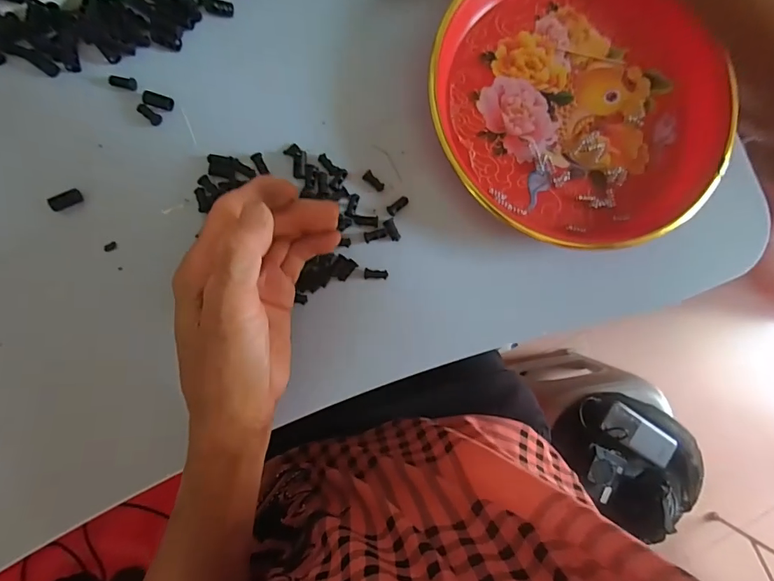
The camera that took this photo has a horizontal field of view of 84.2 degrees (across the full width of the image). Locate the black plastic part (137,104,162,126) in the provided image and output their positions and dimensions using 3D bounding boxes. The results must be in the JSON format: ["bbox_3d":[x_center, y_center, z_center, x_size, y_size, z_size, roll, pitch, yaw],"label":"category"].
[{"bbox_3d":[-0.161,-0.120,0.289,0.018,0.004,0.008,43,83,-2],"label":"black plastic part"}]

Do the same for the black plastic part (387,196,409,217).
[{"bbox_3d":[0.008,-0.061,0.307,0.019,0.004,0.008,-43,91,-7],"label":"black plastic part"}]

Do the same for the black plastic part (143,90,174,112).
[{"bbox_3d":[-0.155,-0.128,0.290,0.018,0.006,0.010,16,85,-5],"label":"black plastic part"}]

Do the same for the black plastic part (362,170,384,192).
[{"bbox_3d":[-0.009,-0.078,0.306,0.016,0.004,0.008,41,83,-2],"label":"black plastic part"}]

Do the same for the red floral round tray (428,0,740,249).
[{"bbox_3d":[0.145,-0.145,0.316,0.211,0.030,0.216,0,86,-6],"label":"red floral round tray"}]

